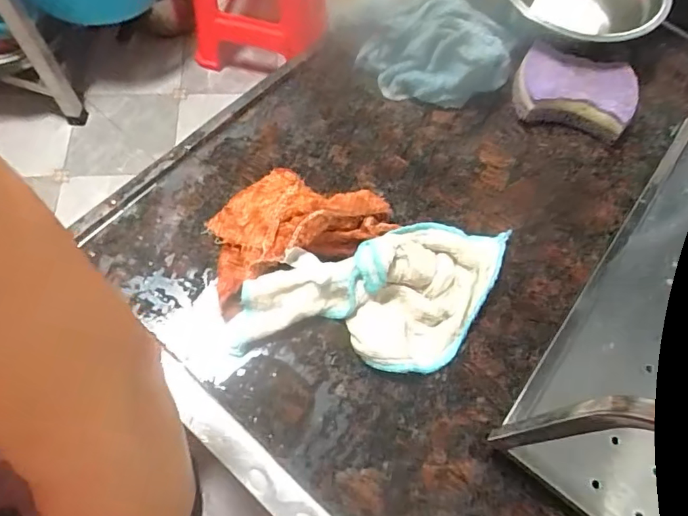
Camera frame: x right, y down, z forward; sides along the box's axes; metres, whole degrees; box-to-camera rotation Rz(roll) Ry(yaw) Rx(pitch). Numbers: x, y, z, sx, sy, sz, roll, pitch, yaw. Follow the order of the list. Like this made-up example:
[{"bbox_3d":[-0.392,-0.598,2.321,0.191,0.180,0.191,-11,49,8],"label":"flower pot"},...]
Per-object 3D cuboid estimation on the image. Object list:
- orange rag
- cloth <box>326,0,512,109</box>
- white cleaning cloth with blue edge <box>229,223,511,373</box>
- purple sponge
[{"bbox_3d":[-0.042,-0.026,0.378,0.136,0.041,0.079,-27,68,-14],"label":"orange rag"},{"bbox_3d":[0.059,-0.196,0.450,0.168,0.067,0.077,28,67,11],"label":"cloth"},{"bbox_3d":[0.026,0.031,0.356,0.203,0.038,0.096,-12,66,-8],"label":"white cleaning cloth with blue edge"},{"bbox_3d":[0.204,-0.148,0.454,0.099,0.033,0.062,14,65,5],"label":"purple sponge"}]

